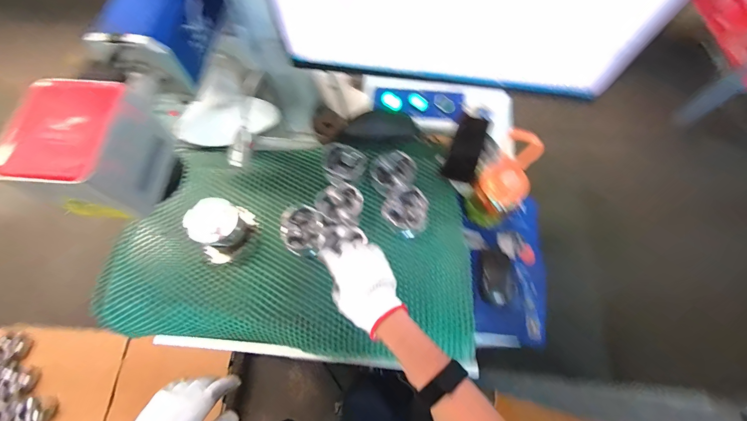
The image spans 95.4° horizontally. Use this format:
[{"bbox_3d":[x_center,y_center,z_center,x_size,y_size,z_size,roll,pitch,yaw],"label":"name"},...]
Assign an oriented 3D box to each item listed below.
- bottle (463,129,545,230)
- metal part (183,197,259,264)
[{"bbox_3d":[0.240,-0.044,0.639,0.089,0.193,0.096,38,73,14],"label":"bottle"},{"bbox_3d":[-0.296,0.032,0.660,0.091,0.107,0.111,43,74,16],"label":"metal part"}]

